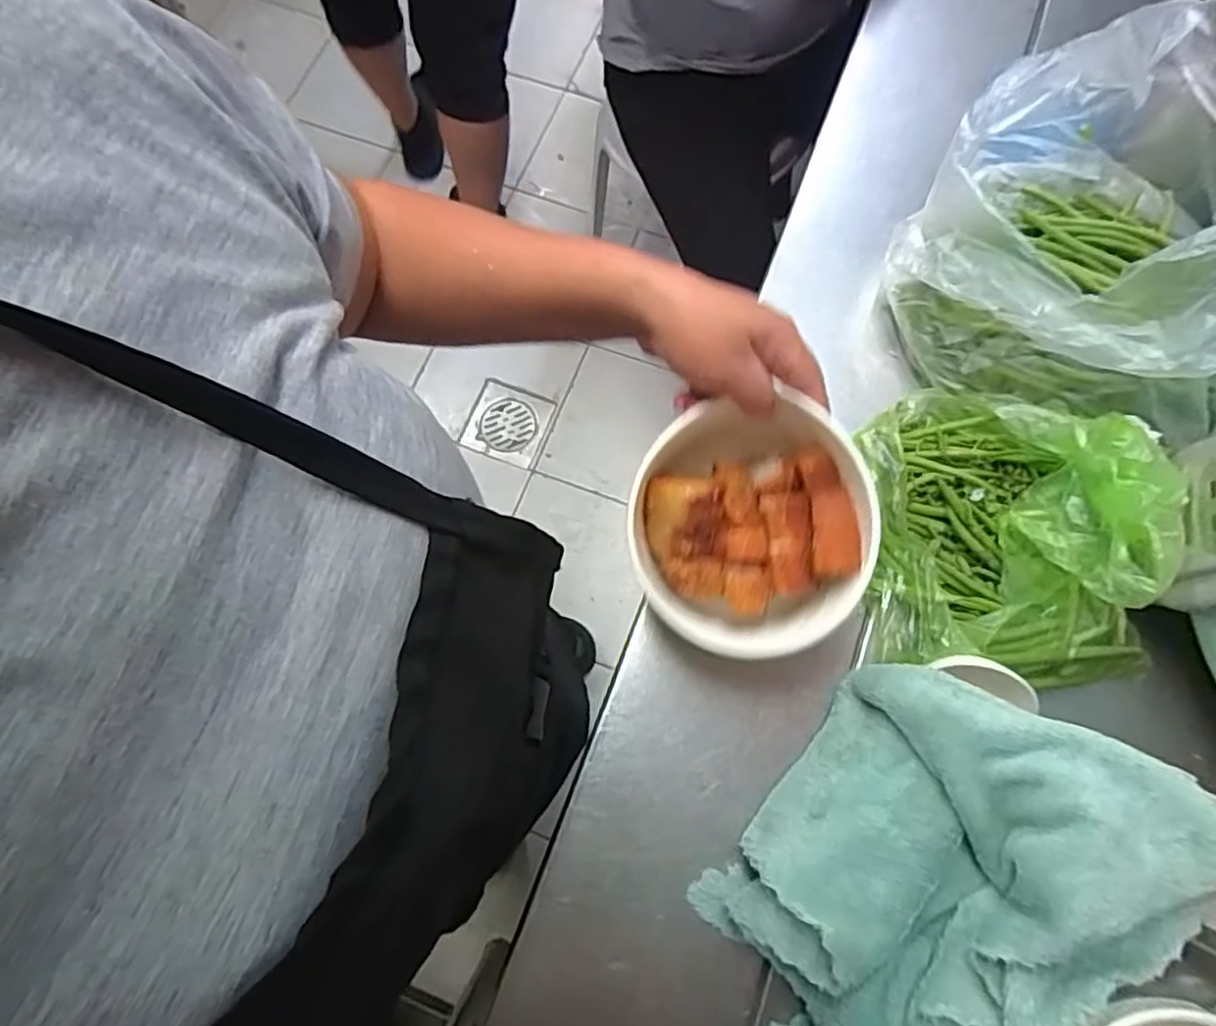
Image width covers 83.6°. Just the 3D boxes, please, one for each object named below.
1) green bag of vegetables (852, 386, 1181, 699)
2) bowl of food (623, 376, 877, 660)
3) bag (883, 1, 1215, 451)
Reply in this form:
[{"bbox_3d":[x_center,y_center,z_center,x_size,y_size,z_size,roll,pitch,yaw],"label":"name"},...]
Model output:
[{"bbox_3d":[0.251,0.006,0.422,0.160,0.086,0.189,-2,73,0],"label":"green bag of vegetables"},{"bbox_3d":[0.078,0.010,0.385,0.129,0.065,0.133,0,73,0],"label":"bowl of food"},{"bbox_3d":[0.299,-0.171,0.425,0.182,0.171,0.224,-2,73,0],"label":"bag"}]

